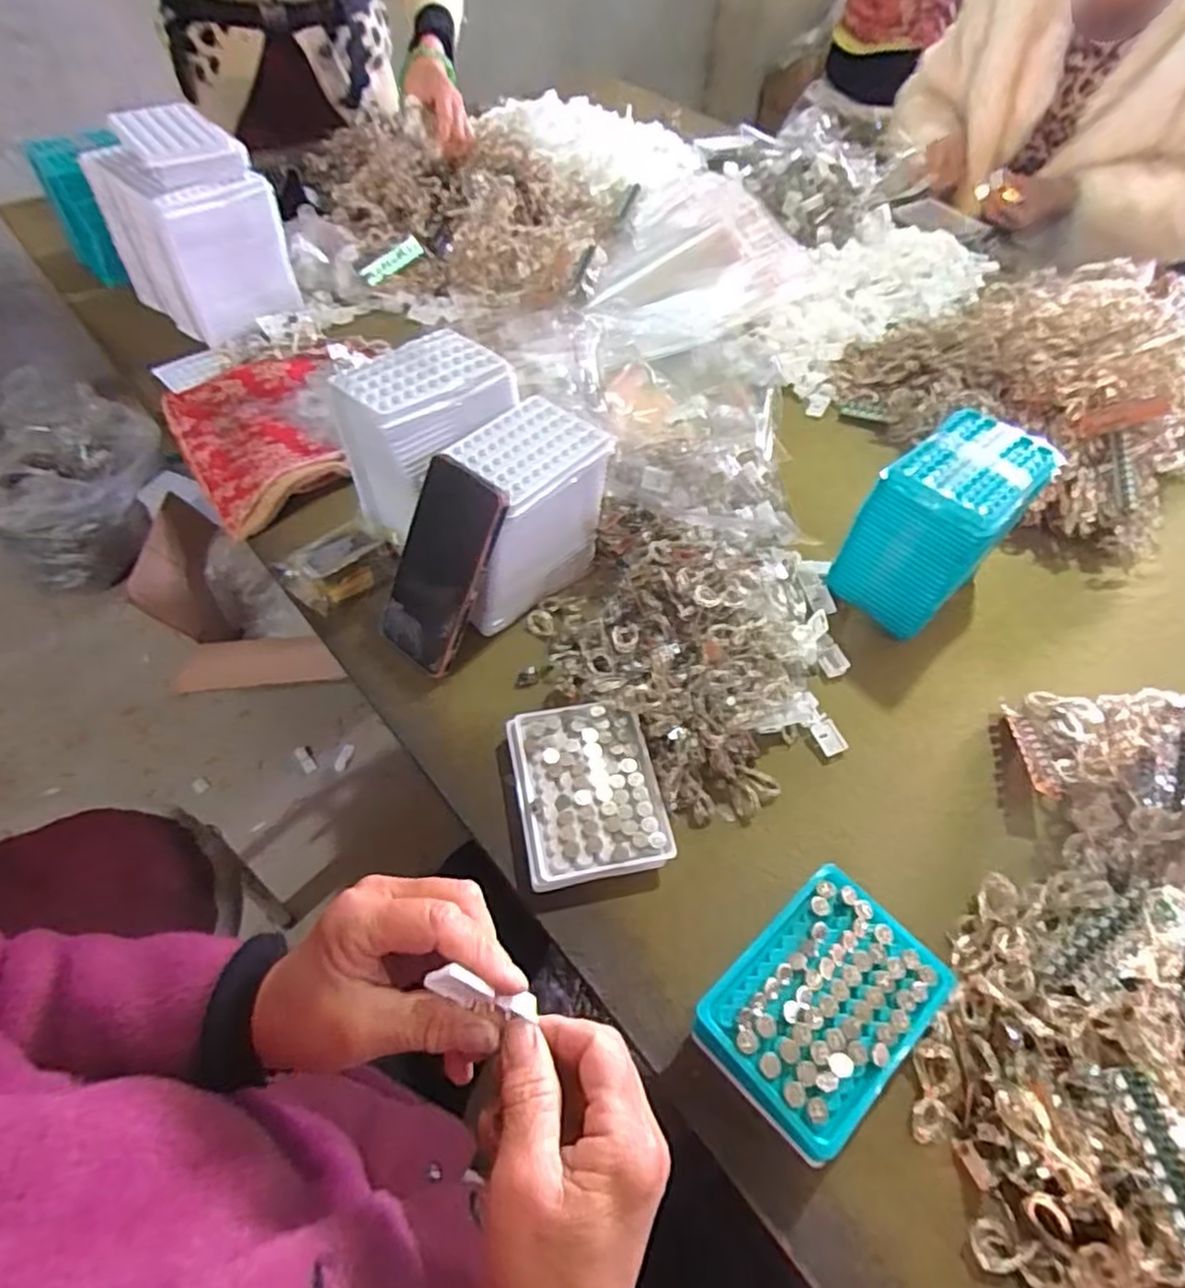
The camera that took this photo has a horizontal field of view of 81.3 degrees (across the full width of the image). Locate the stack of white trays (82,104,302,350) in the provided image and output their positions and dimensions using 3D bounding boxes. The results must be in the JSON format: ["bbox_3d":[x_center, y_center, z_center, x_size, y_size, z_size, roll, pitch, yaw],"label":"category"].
[{"bbox_3d":[-0.464,-0.489,0.800,0.173,0.177,0.135,37,60,22],"label":"stack of white trays"}]

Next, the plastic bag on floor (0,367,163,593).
[{"bbox_3d":[-1.102,-0.360,1.467,0.339,0.246,0.421,-27,60,-20],"label":"plastic bag on floor"}]

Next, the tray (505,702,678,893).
[{"bbox_3d":[-0.004,0.107,0.506,0.100,0.025,0.129,-9,55,-9],"label":"tray"}]

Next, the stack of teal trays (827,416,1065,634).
[{"bbox_3d":[0.299,-0.104,0.600,0.098,0.127,0.143,39,61,23],"label":"stack of teal trays"}]

